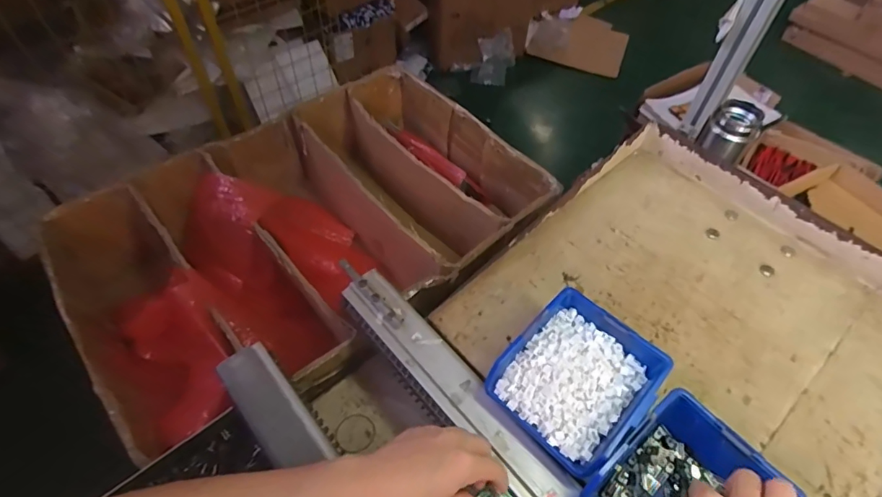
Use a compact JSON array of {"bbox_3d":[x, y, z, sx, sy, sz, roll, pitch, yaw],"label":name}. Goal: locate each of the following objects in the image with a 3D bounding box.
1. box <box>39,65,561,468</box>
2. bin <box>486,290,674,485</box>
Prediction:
[{"bbox_3d":[-0.181,-0.021,0.717,0.644,0.172,0.398,-32,60,-23],"label":"box"},{"bbox_3d":[0.125,0.124,0.448,0.120,0.056,0.130,38,60,23],"label":"bin"}]

